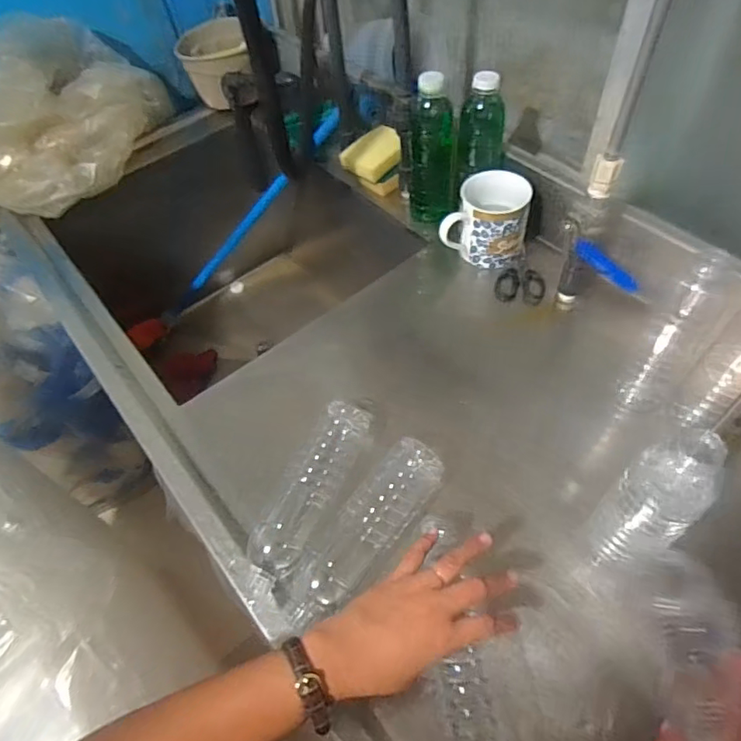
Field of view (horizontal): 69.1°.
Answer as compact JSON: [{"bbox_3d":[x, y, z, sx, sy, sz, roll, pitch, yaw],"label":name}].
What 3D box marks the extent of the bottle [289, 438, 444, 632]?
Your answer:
[{"bbox_3d":[-0.003,0.163,0.538,0.060,0.054,0.203,29,61,23],"label":"bottle"}]

